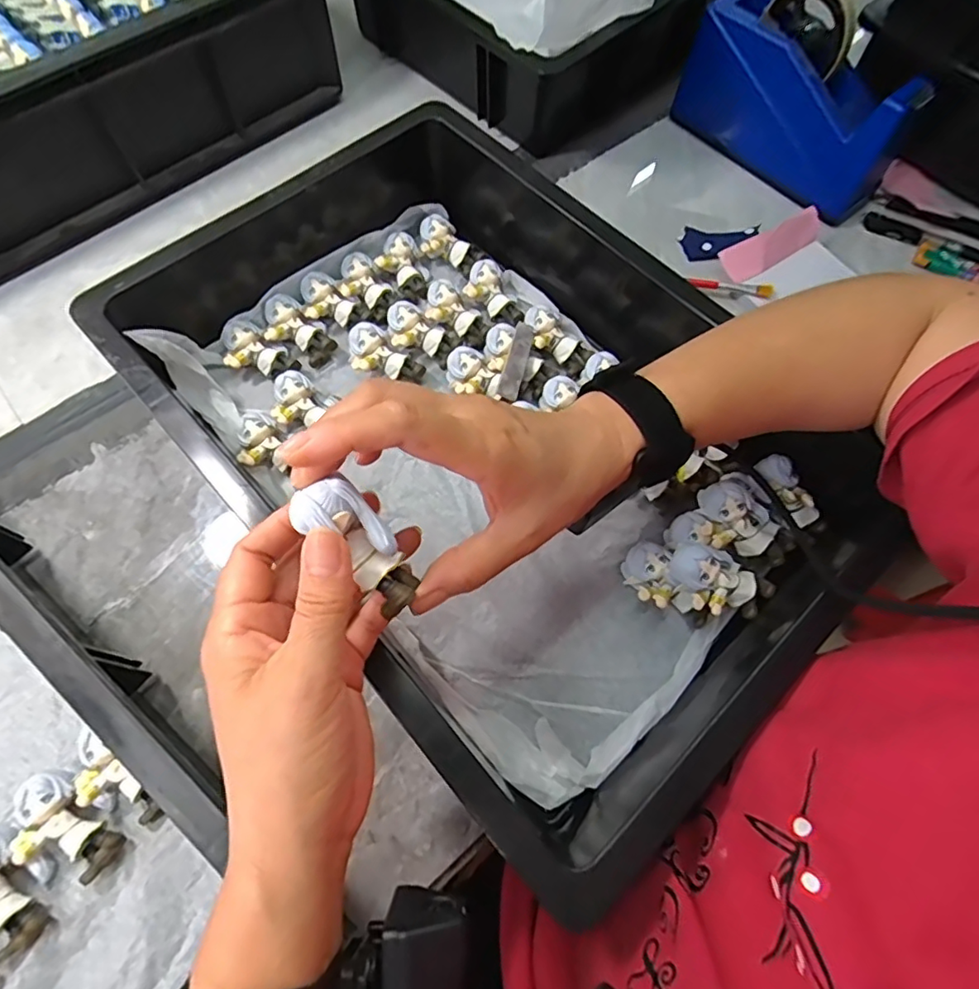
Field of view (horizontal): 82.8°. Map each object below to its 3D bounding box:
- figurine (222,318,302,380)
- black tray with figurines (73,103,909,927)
[{"bbox_3d":[-0.168,-0.101,0.406,0.059,0.021,0.036,29,69,10],"label":"figurine"},{"bbox_3d":[-0.011,-0.062,0.373,0.322,0.083,0.513,-40,74,-16],"label":"black tray with figurines"}]

